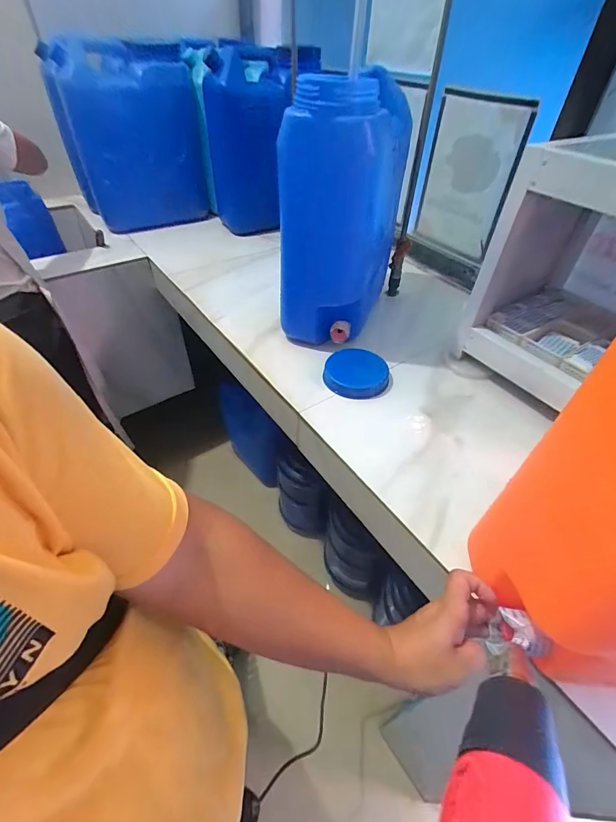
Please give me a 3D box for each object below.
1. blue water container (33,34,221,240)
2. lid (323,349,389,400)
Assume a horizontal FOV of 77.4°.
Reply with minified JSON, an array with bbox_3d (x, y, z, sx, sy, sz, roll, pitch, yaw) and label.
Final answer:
[{"bbox_3d":[-0.525,-0.832,1.193,0.416,0.439,0.317,-16,48,-17],"label":"blue water container"},{"bbox_3d":[0.091,-0.073,0.716,0.120,0.034,0.110,16,47,13],"label":"lid"}]

